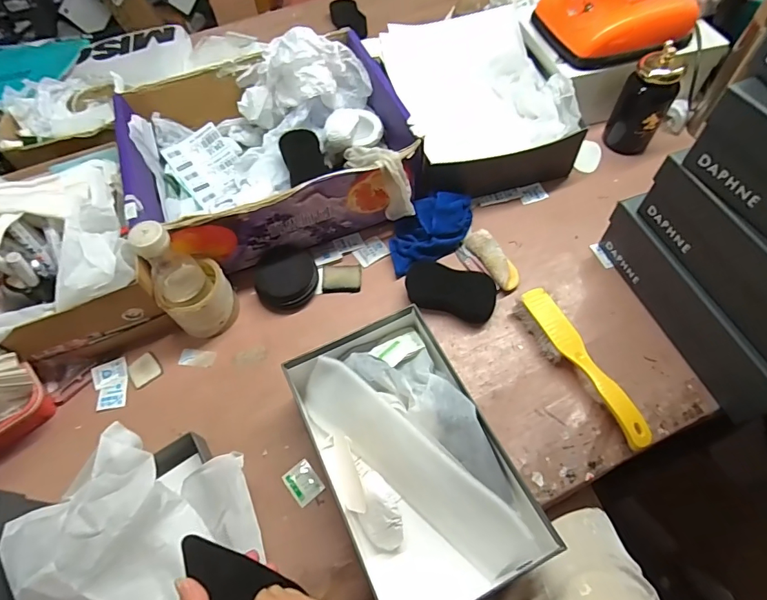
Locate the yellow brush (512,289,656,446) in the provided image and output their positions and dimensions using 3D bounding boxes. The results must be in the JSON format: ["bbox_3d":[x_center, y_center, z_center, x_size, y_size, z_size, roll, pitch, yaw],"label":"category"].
[{"bbox_3d":[0.248,0.083,0.569,0.044,0.048,0.224,-23,62,-9],"label":"yellow brush"}]

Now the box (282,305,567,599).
[{"bbox_3d":[0.028,0.175,0.504,0.185,0.091,0.302,-26,62,-11],"label":"box"}]

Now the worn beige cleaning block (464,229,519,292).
[{"bbox_3d":[0.165,-0.060,0.671,0.037,0.024,0.106,-27,63,-12],"label":"worn beige cleaning block"}]

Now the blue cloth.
[{"bbox_3d":[0.071,-0.109,0.686,0.149,0.057,0.089,-25,62,-10],"label":"blue cloth"}]

